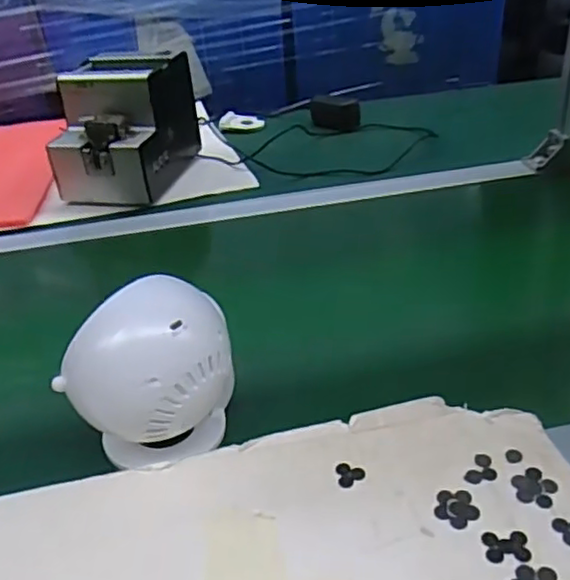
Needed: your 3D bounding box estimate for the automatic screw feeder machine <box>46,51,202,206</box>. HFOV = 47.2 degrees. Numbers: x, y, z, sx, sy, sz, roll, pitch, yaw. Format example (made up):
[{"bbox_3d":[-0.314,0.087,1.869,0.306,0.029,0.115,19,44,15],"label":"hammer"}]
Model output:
[{"bbox_3d":[-0.202,-0.204,0.843,0.124,0.156,0.181,6,34,15],"label":"automatic screw feeder machine"}]

